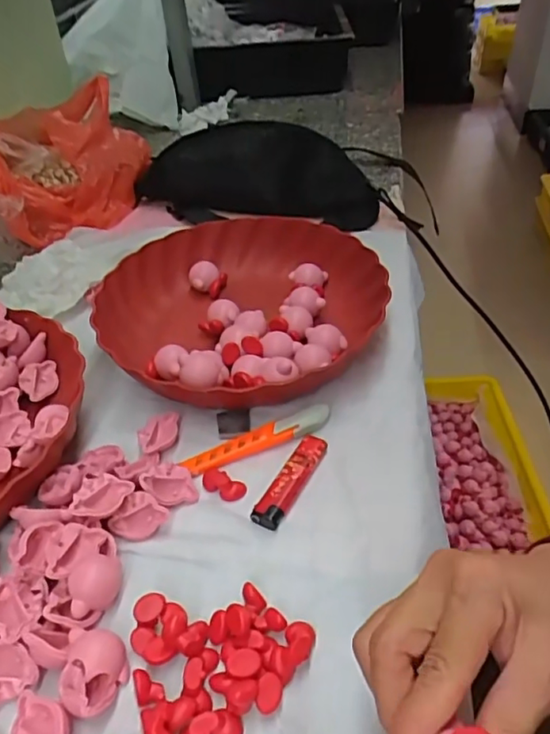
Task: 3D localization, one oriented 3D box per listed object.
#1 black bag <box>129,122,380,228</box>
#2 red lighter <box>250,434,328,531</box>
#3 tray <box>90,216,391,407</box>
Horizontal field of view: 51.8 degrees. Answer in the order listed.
[{"bbox_3d":[-0.030,-0.222,0.657,0.297,0.082,0.086,5,42,11],"label":"black bag"},{"bbox_3d":[0.012,0.075,0.377,0.019,0.008,0.076,20,47,25],"label":"red lighter"},{"bbox_3d":[-0.033,-0.055,0.491,0.230,0.047,0.235,26,50,30],"label":"tray"}]

